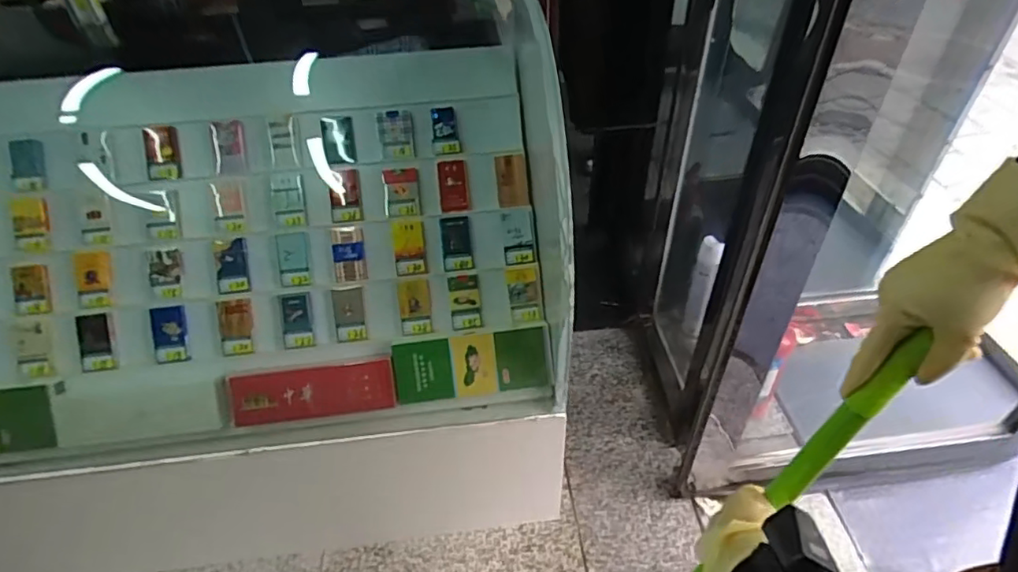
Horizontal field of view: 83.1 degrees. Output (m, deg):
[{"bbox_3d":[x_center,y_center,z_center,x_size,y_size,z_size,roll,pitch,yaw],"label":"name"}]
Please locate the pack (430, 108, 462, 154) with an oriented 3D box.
[{"bbox_3d":[-0.125,-0.302,1.117,0.052,0.095,0.027,-6,0,-11],"label":"pack"}]

